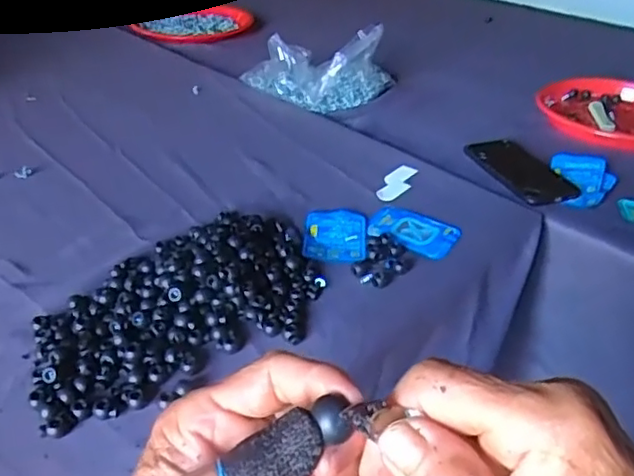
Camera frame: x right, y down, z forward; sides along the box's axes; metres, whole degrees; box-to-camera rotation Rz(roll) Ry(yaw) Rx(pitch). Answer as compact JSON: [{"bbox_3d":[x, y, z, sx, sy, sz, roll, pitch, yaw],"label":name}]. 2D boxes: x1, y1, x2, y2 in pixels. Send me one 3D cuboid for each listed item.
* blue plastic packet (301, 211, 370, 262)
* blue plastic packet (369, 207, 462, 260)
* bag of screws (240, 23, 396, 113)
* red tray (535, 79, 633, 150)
[{"bbox_3d":[0.021,-0.003,0.665,0.067,0.006,0.096,2,34,1],"label":"blue plastic packet"},{"bbox_3d":[0.105,-0.009,0.680,0.097,0.006,0.068,21,39,26],"label":"blue plastic packet"},{"bbox_3d":[0.005,-0.280,0.988,0.250,0.095,0.135,0,34,-2],"label":"bag of screws"},{"bbox_3d":[0.458,-0.199,0.957,0.206,0.032,0.209,-18,39,-26],"label":"red tray"}]

